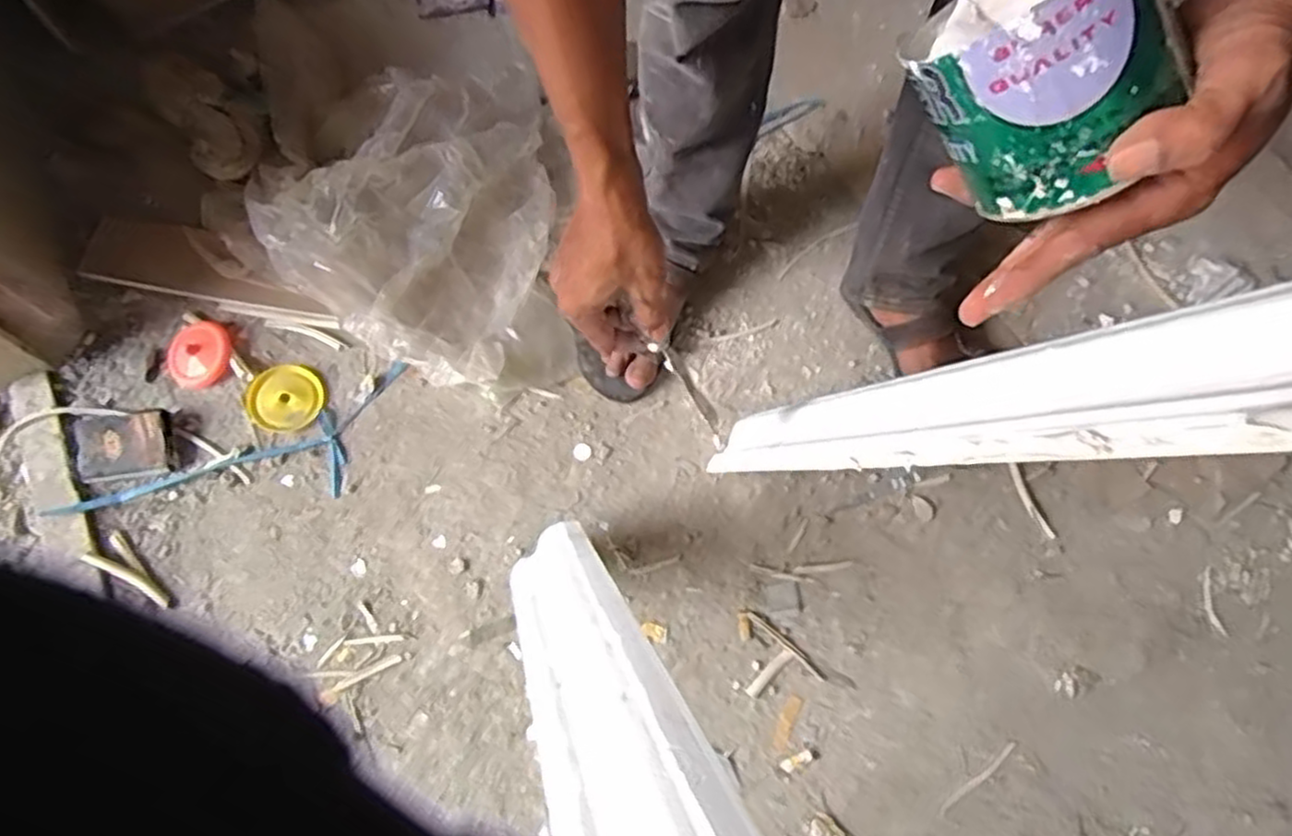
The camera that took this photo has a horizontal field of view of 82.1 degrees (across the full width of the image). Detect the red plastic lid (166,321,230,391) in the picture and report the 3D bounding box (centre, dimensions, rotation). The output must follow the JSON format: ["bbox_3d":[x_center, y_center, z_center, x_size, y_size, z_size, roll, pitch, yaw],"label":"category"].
[{"bbox_3d":[-0.525,-0.075,0.865,0.079,0.019,0.079,-2,78,8],"label":"red plastic lid"}]

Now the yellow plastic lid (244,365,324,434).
[{"bbox_3d":[-0.420,-0.023,0.863,0.082,0.009,0.079,1,70,-1],"label":"yellow plastic lid"}]

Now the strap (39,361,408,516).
[{"bbox_3d":[-0.440,0.063,0.825,0.395,0.017,0.113,-26,73,-10],"label":"strap"}]

